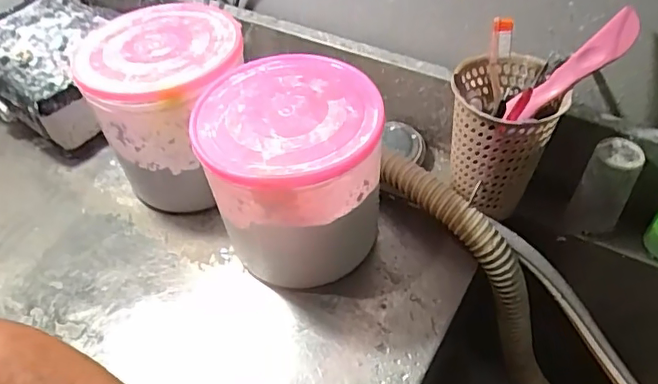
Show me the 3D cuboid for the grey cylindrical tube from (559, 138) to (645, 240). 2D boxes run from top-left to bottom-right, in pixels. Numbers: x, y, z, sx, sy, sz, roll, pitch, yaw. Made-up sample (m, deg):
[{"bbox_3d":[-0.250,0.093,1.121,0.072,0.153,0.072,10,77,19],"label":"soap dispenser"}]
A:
[{"bbox_3d":[0.260,-0.001,0.531,0.045,0.097,0.037,30,53,28],"label":"grey cylindrical tube"}]

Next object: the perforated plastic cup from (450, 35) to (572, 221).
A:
[{"bbox_3d":[0.163,-0.051,0.536,0.091,0.139,0.093,-1,48,1],"label":"perforated plastic cup"}]

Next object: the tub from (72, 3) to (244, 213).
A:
[{"bbox_3d":[-0.159,-0.081,0.594,0.148,0.172,0.168,-8,45,-5],"label":"tub"}]

